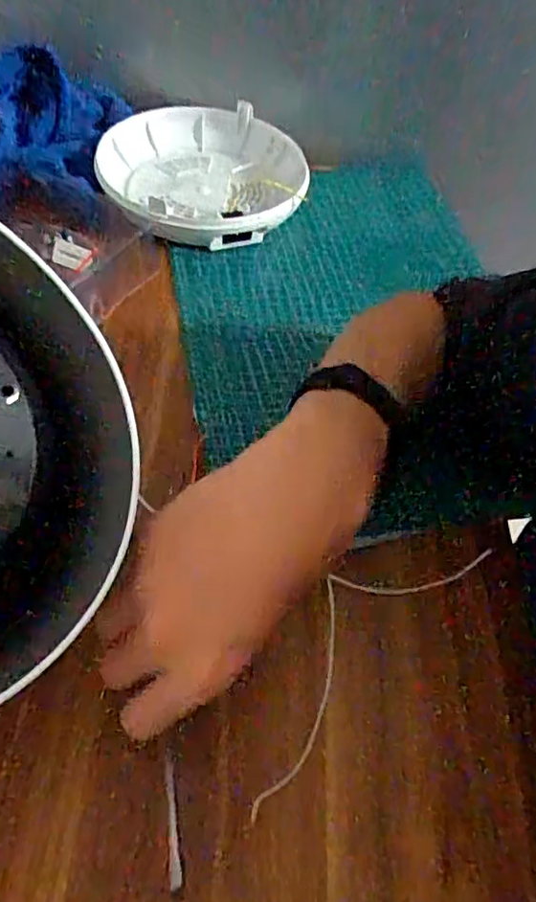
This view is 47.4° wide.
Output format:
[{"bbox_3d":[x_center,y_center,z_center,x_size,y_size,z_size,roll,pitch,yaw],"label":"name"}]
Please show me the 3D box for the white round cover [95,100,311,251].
[{"bbox_3d":[-0.063,-0.278,0.609,0.196,0.040,0.198,3,54,-5],"label":"white round cover"}]

